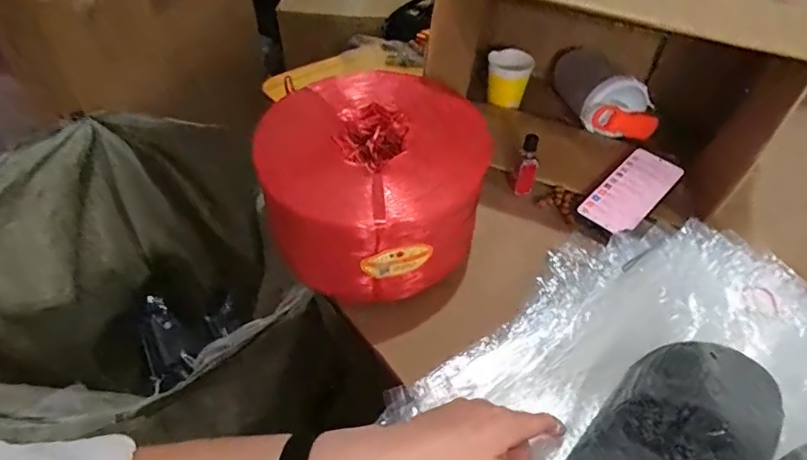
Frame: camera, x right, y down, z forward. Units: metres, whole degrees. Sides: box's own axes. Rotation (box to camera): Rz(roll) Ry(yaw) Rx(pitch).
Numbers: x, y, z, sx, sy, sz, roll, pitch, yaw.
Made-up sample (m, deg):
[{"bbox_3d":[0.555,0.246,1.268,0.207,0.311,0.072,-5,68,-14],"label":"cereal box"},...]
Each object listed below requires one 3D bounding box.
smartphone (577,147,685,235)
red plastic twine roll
[{"bbox_3d":[0.306,-0.051,0.671,0.142,0.010,0.075,-42,64,-15],"label":"smartphone"},{"bbox_3d":[-0.035,-0.061,0.596,0.239,0.127,0.259,1,45,-1],"label":"red plastic twine roll"}]

